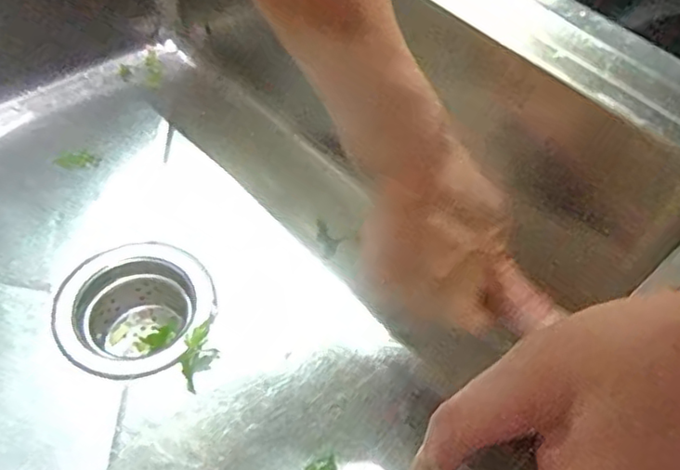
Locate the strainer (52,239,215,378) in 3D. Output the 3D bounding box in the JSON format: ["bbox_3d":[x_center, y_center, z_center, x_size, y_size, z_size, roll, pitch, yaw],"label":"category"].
[{"bbox_3d":[-0.151,0.066,0.483,0.113,0.055,0.109,3,51,-3],"label":"strainer"}]

